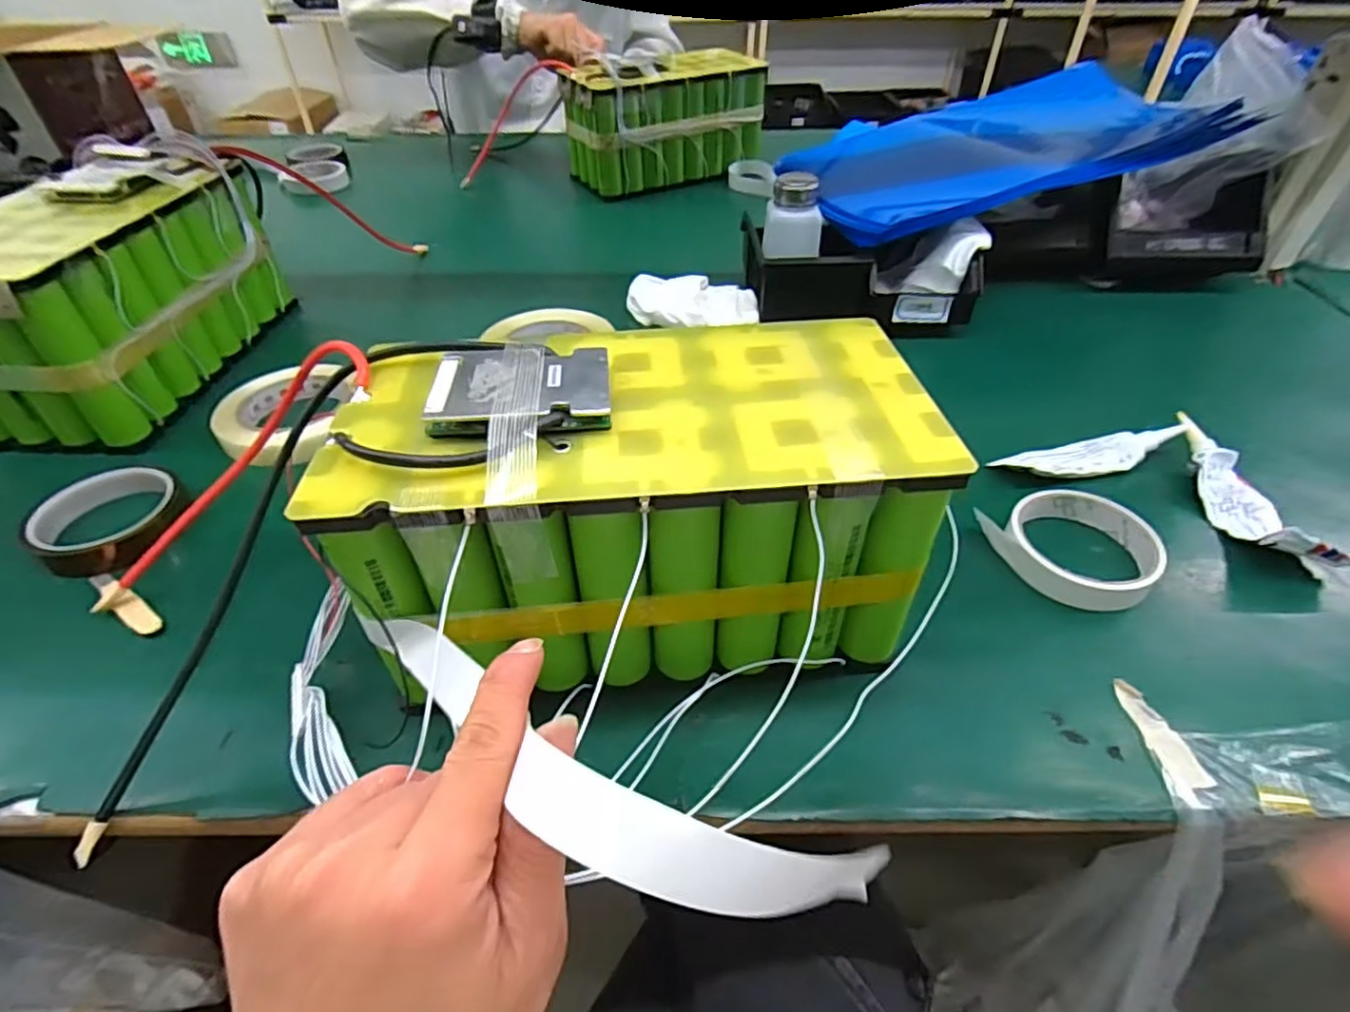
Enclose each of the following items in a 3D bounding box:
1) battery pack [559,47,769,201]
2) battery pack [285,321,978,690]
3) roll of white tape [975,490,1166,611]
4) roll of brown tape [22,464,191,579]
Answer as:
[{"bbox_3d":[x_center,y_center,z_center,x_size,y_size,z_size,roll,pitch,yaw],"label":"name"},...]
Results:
[{"bbox_3d":[-0.009,-0.564,0.949,0.276,0.150,0.103,-18,47,-19],"label":"battery pack"},{"bbox_3d":[-0.018,-0.005,0.347,0.265,0.145,0.140,-3,44,-4],"label":"battery pack"},{"bbox_3d":[0.256,0.025,0.412,0.086,0.020,0.090,0,44,0],"label":"roll of white tape"},{"bbox_3d":[-0.394,0.006,0.452,0.084,0.025,0.086,0,44,0],"label":"roll of brown tape"}]

